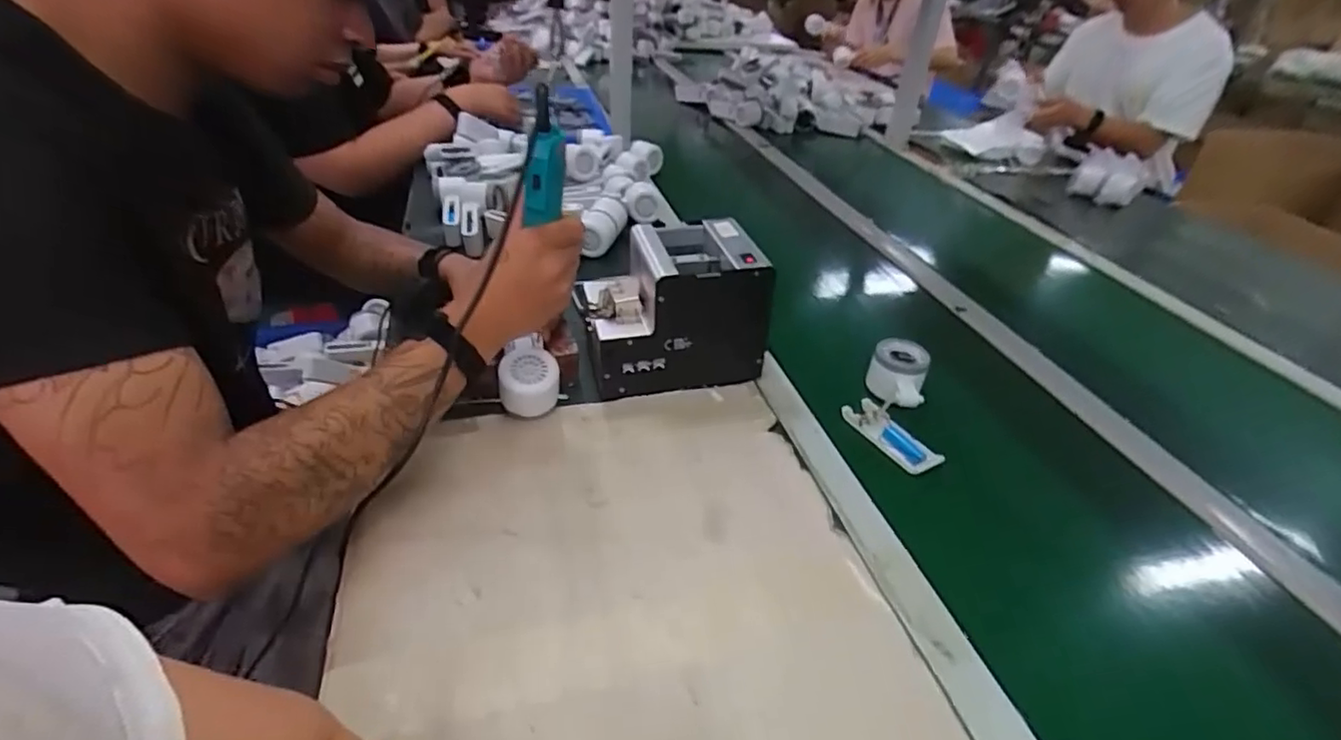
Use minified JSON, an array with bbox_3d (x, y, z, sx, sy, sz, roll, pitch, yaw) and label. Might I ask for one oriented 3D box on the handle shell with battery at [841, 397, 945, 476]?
[{"bbox_3d":[0.226,0.067,0.643,0.038,0.014,0.107,-14,40,-26],"label":"handle shell with battery"}]

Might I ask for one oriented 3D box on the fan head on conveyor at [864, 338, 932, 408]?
[{"bbox_3d":[0.252,0.003,0.691,0.058,0.045,0.069,14,36,12],"label":"fan head on conveyor"}]

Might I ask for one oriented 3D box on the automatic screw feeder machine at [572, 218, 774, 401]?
[{"bbox_3d":[0.003,-0.066,0.687,0.179,0.159,0.119,-3,36,-11],"label":"automatic screw feeder machine"}]

